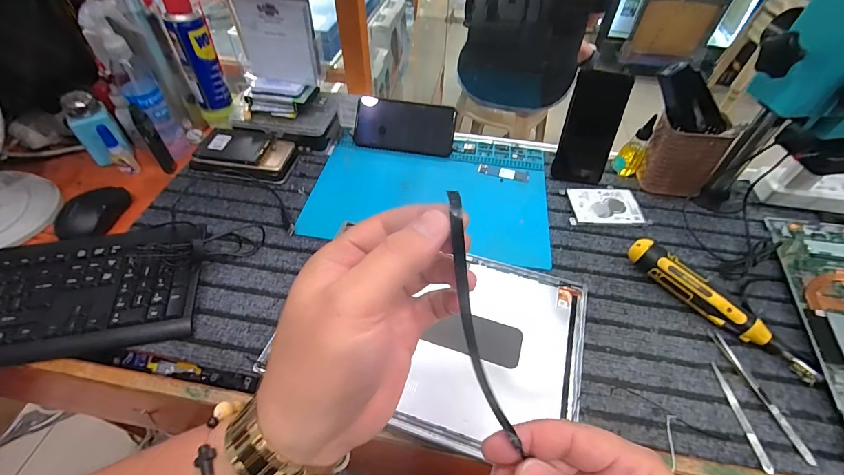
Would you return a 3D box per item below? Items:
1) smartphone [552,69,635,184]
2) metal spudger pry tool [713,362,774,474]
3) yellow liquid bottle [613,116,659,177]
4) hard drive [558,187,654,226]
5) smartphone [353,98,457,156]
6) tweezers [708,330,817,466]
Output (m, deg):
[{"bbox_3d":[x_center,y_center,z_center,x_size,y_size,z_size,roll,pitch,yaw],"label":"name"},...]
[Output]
[{"bbox_3d":[0.247,-0.157,0.563,0.076,0.155,0.009,8,25,2],"label":"smartphone"},{"bbox_3d":[0.318,0.177,0.384,0.010,0.004,0.101,1,50,-1],"label":"metal spudger pry tool"},{"bbox_3d":[0.325,-0.142,0.579,0.035,0.093,0.029,34,57,24],"label":"yellow liquid bottle"},{"bbox_3d":[0.263,-0.046,0.559,0.107,0.008,0.073,-3,50,-4],"label":"hard drive"},{"bbox_3d":[-0.027,-0.179,0.626,0.161,0.078,0.008,8,16,2],"label":"smartphone"},{"bbox_3d":[0.350,0.158,0.397,0.017,0.006,0.133,-8,51,-8],"label":"tweezers"}]

